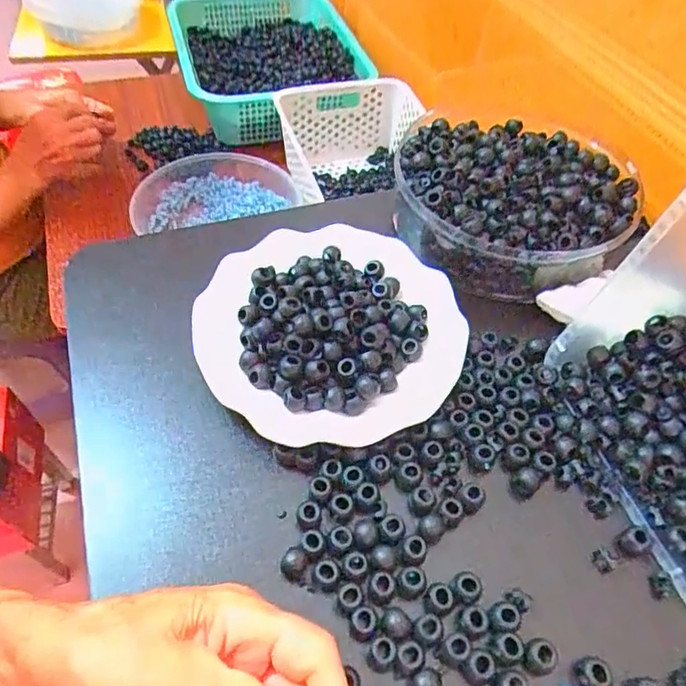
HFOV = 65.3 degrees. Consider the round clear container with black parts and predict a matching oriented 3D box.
[{"bbox_3d":[0.140,-0.121,0.439,0.168,0.054,0.179,2,53,-3],"label":"round clear container with black parts"}]

